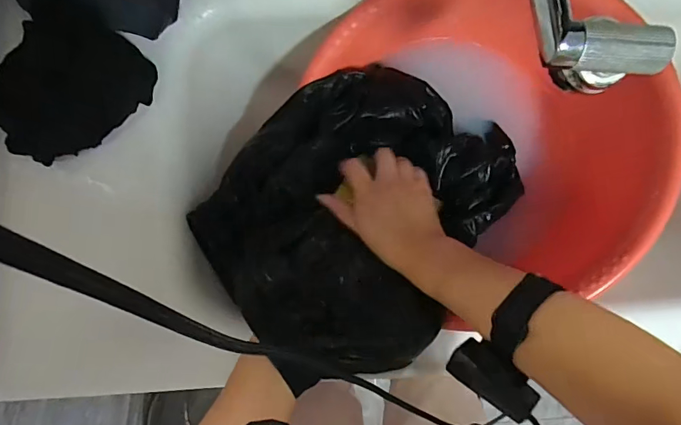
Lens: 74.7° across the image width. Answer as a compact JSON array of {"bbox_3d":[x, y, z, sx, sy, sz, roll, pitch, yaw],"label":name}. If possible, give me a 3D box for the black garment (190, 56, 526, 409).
[{"bbox_3d":[0.023,-0.011,0.446,0.252,0.099,0.312,40,85,3],"label":"black garment"}]

